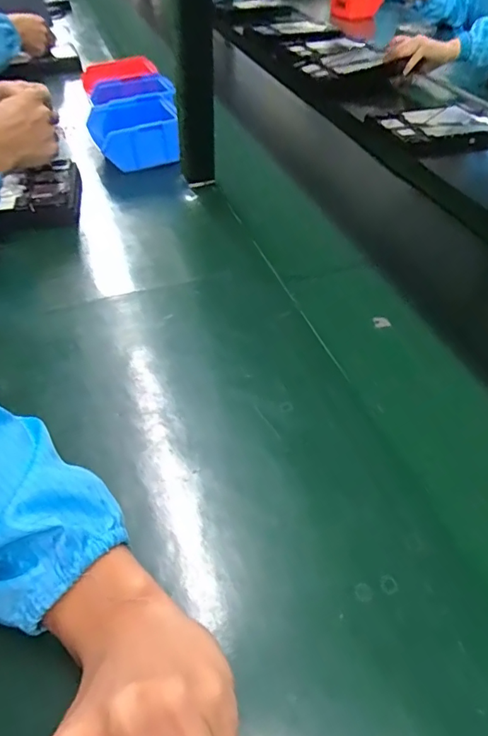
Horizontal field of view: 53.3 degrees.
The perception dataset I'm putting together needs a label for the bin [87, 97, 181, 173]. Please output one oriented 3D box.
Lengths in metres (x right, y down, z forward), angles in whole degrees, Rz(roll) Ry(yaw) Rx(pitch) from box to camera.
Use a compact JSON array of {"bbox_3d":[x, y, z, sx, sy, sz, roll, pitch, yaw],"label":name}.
[{"bbox_3d":[-0.183,-0.388,0.811,0.139,0.072,0.145,-9,42,-12],"label":"bin"}]

